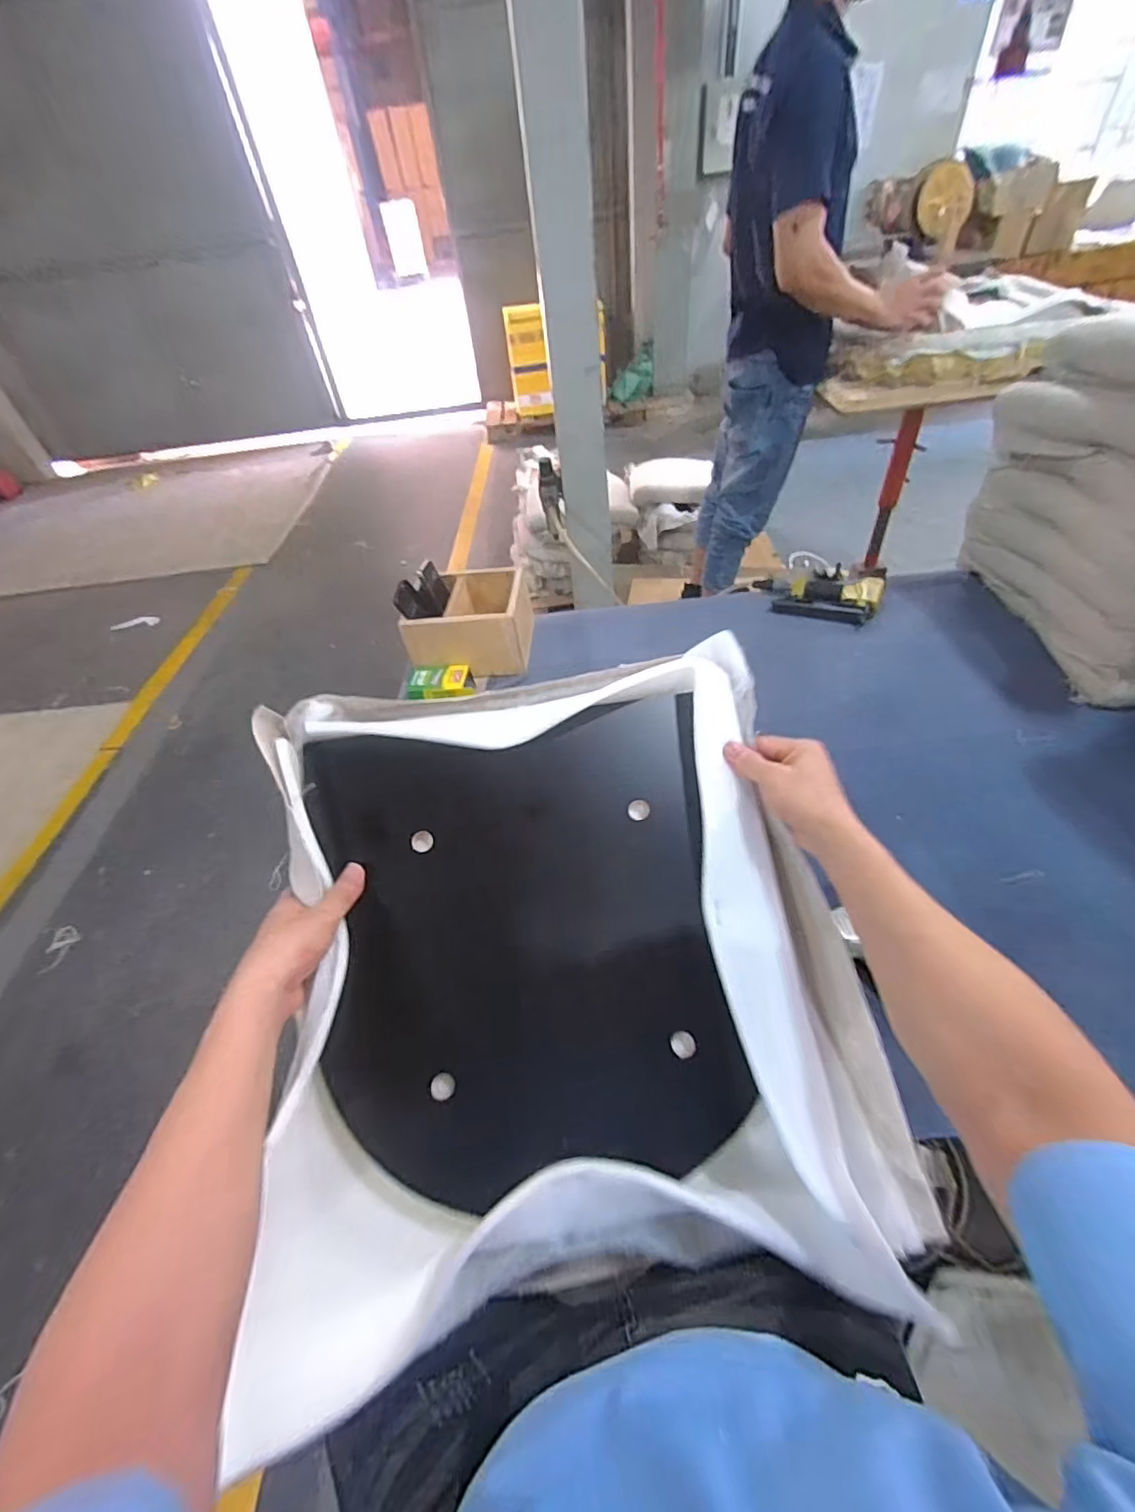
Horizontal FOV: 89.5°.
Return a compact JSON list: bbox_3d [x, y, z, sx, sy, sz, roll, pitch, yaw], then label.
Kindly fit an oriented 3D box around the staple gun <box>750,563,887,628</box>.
[{"bbox_3d":[0.511,-0.342,1.185,0.252,0.043,0.138,20,51,24],"label":"staple gun"}]

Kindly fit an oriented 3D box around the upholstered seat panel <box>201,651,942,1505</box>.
[{"bbox_3d":[-0.015,0.179,0.529,0.578,0.107,0.564,-10,76,-4],"label":"upholstered seat panel"}]

